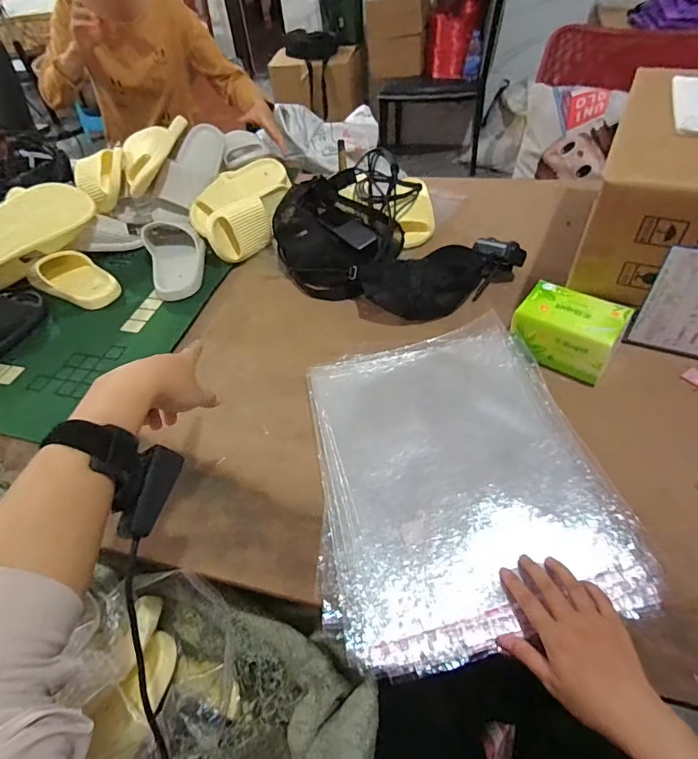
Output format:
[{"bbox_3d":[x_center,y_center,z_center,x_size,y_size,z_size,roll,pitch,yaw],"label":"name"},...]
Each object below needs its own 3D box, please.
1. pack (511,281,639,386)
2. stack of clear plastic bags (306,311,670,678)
[{"bbox_3d":[0.315,-0.072,0.650,0.139,0.088,0.095,26,60,25],"label":"pack"},{"bbox_3d":[0.116,0.103,0.556,0.333,0.033,0.398,-13,55,-4],"label":"stack of clear plastic bags"}]

